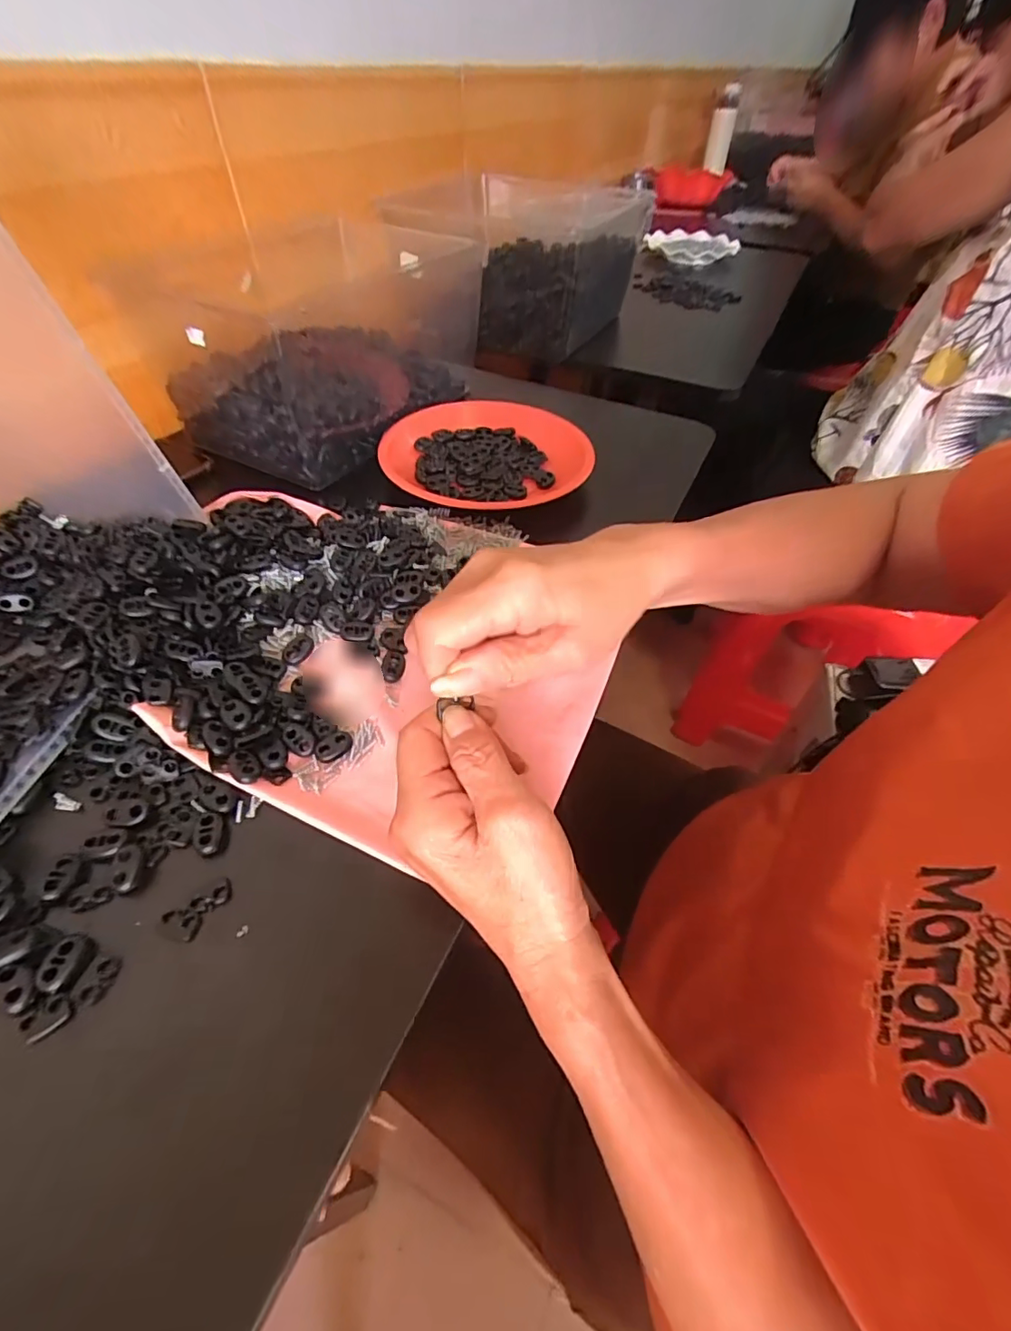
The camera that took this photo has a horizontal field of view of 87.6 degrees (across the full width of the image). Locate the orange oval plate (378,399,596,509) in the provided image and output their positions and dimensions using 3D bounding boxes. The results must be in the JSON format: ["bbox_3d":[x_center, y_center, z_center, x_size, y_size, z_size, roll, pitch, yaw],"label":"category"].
[{"bbox_3d":[-0.017,-0.199,0.504,0.192,0.027,0.189,-16,51,-16],"label":"orange oval plate"}]

